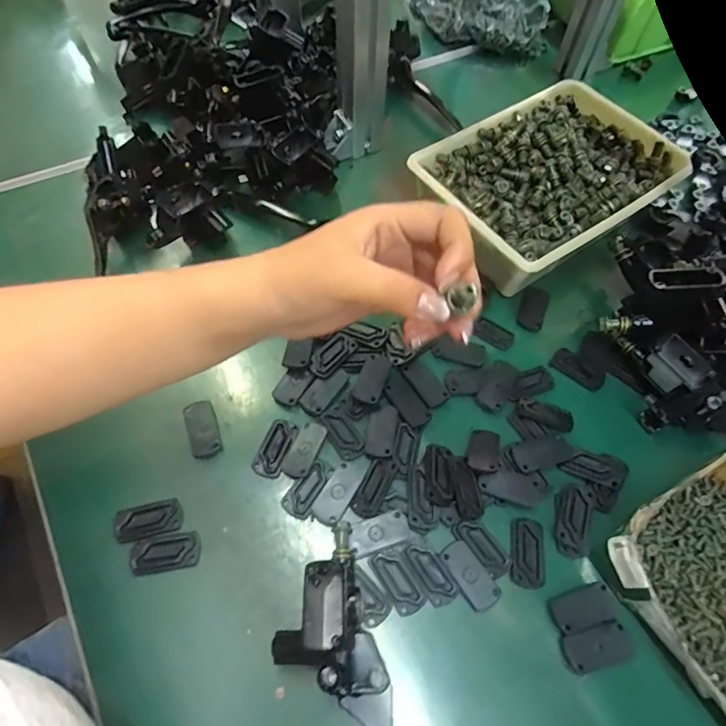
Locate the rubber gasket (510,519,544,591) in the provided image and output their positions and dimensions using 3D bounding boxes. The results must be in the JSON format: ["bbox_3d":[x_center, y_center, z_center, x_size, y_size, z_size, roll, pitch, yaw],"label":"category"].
[{"bbox_3d":[0.125,0.142,0.370,0.024,0.004,0.050,10,61,3],"label":"rubber gasket"}]

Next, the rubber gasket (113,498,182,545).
[{"bbox_3d":[-0.162,0.119,0.371,0.048,0.007,0.024,-11,73,-13],"label":"rubber gasket"}]

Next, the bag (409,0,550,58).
[{"bbox_3d":[0.167,-0.501,0.695,0.186,0.051,0.118,1,61,-1],"label":"bag"}]

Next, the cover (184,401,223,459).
[{"bbox_3d":[-0.134,0.055,0.409,0.025,0.007,0.048,-18,63,-12],"label":"cover"}]

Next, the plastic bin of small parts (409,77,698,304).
[{"bbox_3d":[0.189,-0.183,0.510,0.253,0.062,0.180,-31,67,-18],"label":"plastic bin of small parts"}]

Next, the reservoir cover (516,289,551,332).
[{"bbox_3d":[0.169,-0.053,0.487,0.024,0.009,0.050,23,63,10],"label":"reservoir cover"}]

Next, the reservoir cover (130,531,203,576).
[{"bbox_3d":[-0.144,0.139,0.359,0.049,0.005,0.026,-9,62,-7],"label":"reservoir cover"}]

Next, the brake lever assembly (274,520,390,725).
[{"bbox_3d":[-0.003,0.222,0.285,0.061,0.055,0.239,-15,63,-10],"label":"brake lever assembly"}]

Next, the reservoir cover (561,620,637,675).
[{"bbox_3d":[0.164,0.197,0.340,0.048,0.005,0.025,-13,62,-9],"label":"reservoir cover"}]

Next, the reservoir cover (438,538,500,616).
[{"bbox_3d":[0.078,0.154,0.356,0.023,0.004,0.048,-29,66,-16],"label":"reservoir cover"}]

